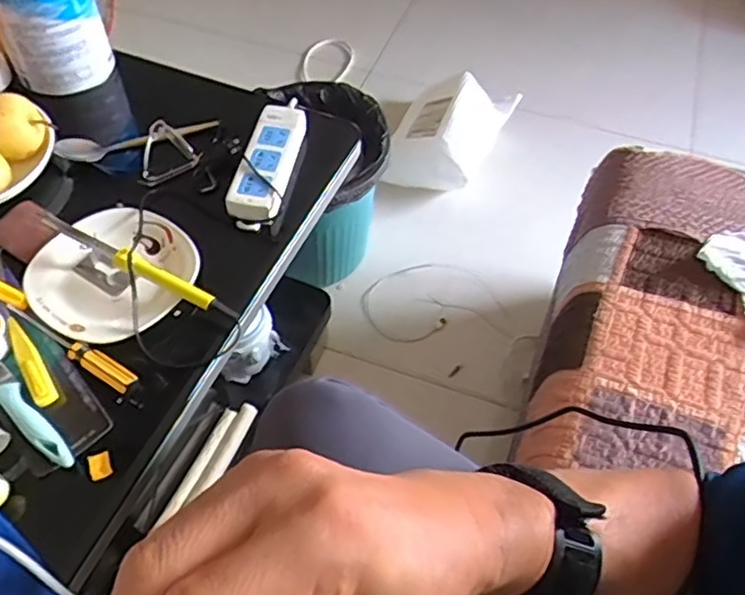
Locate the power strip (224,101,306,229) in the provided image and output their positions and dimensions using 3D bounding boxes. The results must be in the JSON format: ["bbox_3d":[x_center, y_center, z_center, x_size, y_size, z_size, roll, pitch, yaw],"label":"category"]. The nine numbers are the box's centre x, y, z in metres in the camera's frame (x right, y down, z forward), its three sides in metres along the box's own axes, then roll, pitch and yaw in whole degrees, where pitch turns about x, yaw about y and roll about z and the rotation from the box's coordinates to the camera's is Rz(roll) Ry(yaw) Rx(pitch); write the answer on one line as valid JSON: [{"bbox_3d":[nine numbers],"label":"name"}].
[{"bbox_3d":[-0.123,-0.165,0.783,0.065,0.038,0.184,11,55,5],"label":"power strip"}]

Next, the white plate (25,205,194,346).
[{"bbox_3d":[-0.274,-0.028,0.679,0.149,0.040,0.160,34,60,20],"label":"white plate"}]

